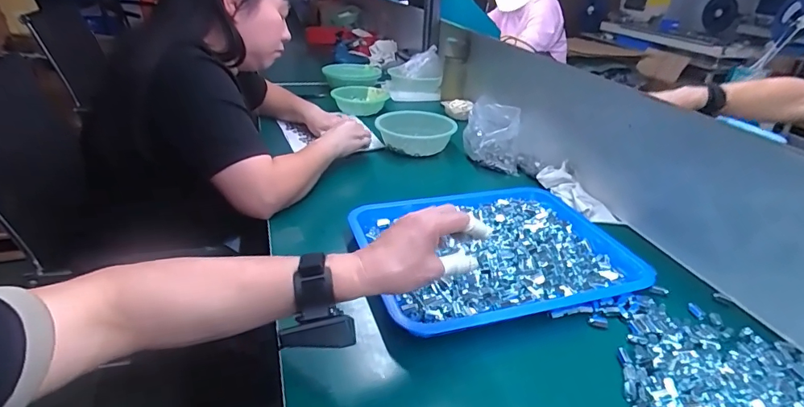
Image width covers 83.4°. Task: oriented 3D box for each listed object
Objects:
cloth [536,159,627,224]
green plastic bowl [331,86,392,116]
[{"bbox_3d":[0.334,-0.021,0.873,0.080,0.039,0.181,-6,30,-17],"label":"cloth"},{"bbox_3d":[-0.121,-0.301,1.328,0.159,0.055,0.149,4,29,1],"label":"green plastic bowl"}]

